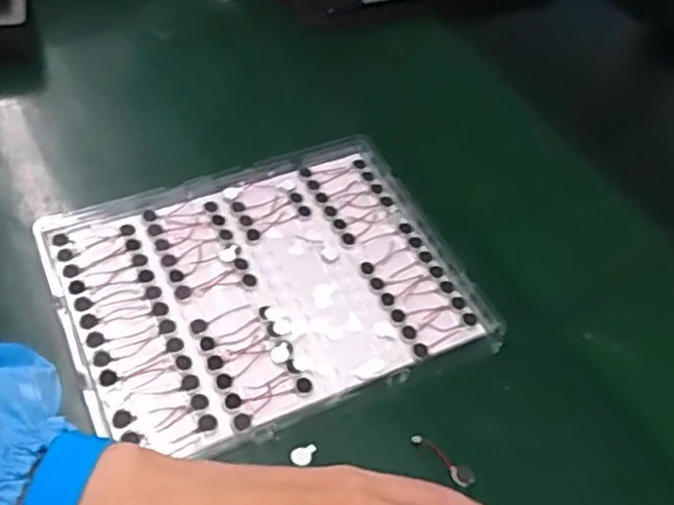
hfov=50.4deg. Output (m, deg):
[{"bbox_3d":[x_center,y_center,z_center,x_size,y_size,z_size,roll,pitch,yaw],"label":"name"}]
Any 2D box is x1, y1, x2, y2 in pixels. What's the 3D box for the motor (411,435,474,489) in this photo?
[{"bbox_3d":[0.052,0.099,0.345,0.034,0.006,0.010,36,55,22],"label":"motor"}]

